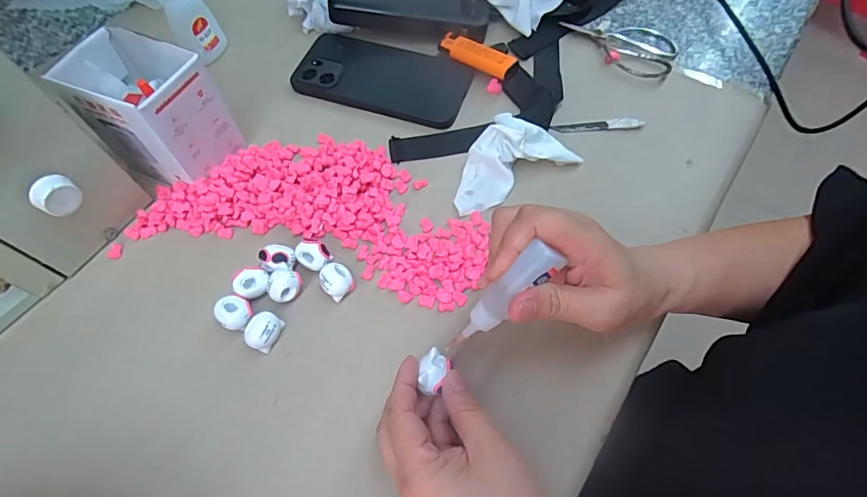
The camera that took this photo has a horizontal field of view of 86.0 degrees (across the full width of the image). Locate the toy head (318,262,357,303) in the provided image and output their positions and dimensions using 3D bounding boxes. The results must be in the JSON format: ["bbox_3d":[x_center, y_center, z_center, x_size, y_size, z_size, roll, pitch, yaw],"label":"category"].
[{"bbox_3d":[-0.072,0.025,0.343,0.022,0.018,0.023,0,61,1],"label":"toy head"}]

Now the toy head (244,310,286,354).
[{"bbox_3d":[-0.120,0.059,0.328,0.021,0.018,0.026,15,63,9],"label":"toy head"}]

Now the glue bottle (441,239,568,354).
[{"bbox_3d":[0.038,0.031,0.268,0.020,0.089,0.017,-6,52,-48],"label":"glue bottle"}]

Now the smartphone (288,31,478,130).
[{"bbox_3d":[-0.049,-0.164,0.443,0.162,0.012,0.078,17,63,10],"label":"smartphone"}]

